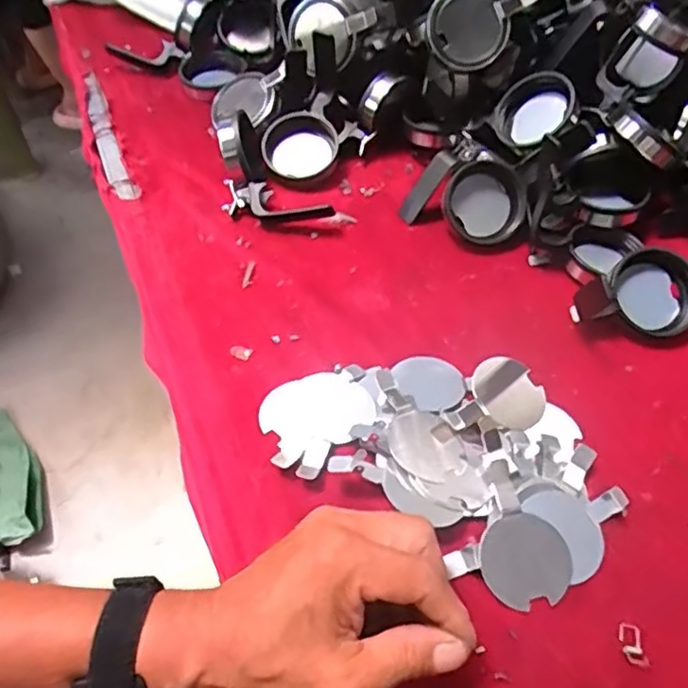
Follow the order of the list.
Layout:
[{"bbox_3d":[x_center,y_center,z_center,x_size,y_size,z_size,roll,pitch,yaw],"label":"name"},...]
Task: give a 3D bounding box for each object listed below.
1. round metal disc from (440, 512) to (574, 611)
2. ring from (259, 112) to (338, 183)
[{"bbox_3d":[0.105,0.131,0.388,0.064,0.008,0.052,-28,58,-23],"label":"round metal disc"},{"bbox_3d":[-0.041,-0.188,0.629,0.071,0.016,0.073,0,79,2],"label":"ring"}]

